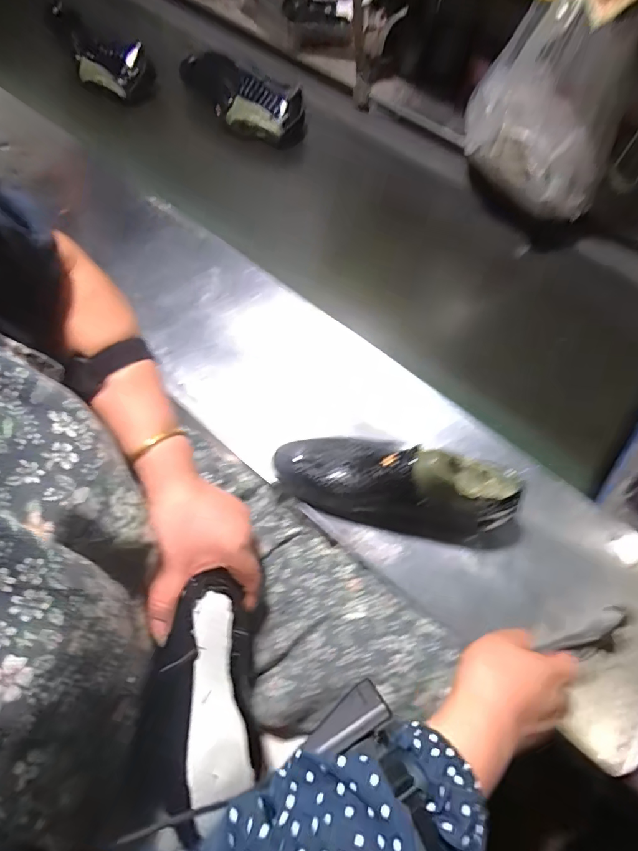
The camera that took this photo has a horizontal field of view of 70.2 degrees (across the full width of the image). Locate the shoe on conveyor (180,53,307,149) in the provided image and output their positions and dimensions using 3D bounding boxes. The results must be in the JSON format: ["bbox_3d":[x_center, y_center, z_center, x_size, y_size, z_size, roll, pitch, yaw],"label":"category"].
[{"bbox_3d":[-0.150,-0.604,0.833,0.289,0.087,0.091,37,70,14],"label":"shoe on conveyor"}]

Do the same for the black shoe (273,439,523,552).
[{"bbox_3d":[0.087,0.066,0.495,0.263,0.101,0.082,14,67,5],"label":"black shoe"}]

